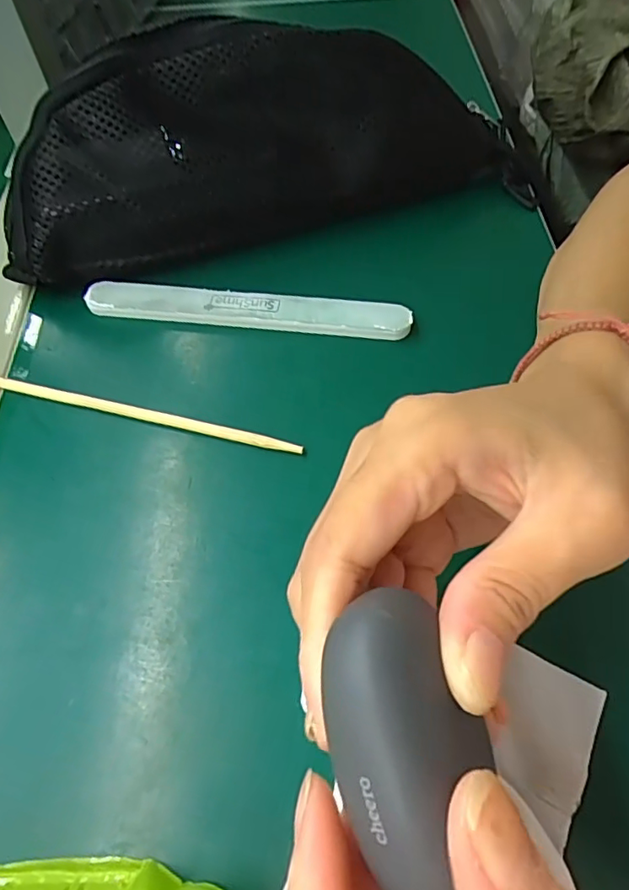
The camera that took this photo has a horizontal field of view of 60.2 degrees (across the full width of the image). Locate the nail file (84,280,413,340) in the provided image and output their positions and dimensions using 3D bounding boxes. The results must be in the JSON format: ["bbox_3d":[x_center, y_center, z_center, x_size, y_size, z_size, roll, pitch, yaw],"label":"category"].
[{"bbox_3d":[-0.037,-0.073,0.290,0.171,0.007,0.020,6,71,5],"label":"nail file"}]

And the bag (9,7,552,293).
[{"bbox_3d":[-0.024,-0.177,0.308,0.299,0.114,0.045,-19,21,-12],"label":"bag"}]

